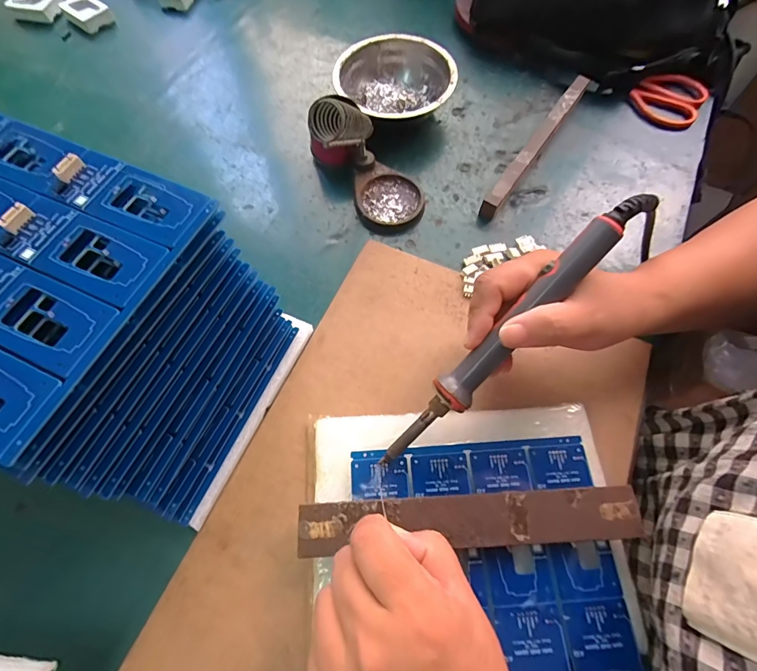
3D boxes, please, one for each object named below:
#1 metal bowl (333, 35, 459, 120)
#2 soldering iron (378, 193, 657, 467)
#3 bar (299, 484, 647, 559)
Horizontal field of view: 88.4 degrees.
[{"bbox_3d":[0.018,-0.272,0.431,0.124,0.044,0.124,0,66,0],"label":"metal bowl"},{"bbox_3d":[0.074,0.004,0.235,0.020,0.020,0.218,44,106,17],"label":"soldering iron"},{"bbox_3d":[0.056,0.116,0.247,0.206,0.017,0.032,-2,66,0],"label":"bar"}]

